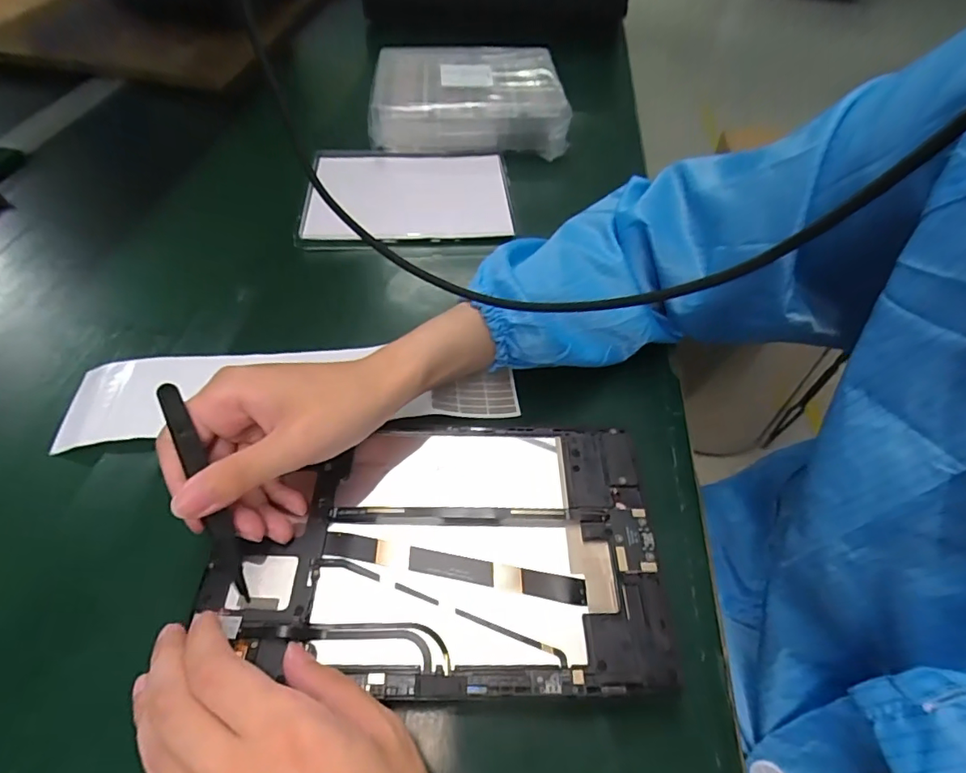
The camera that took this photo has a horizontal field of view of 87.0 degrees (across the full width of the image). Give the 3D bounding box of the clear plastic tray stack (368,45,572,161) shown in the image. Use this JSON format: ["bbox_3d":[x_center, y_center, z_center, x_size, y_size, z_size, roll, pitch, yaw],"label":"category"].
[{"bbox_3d":[-0.018,-0.342,0.601,0.219,0.054,0.168,0,51,-3],"label":"clear plastic tray stack"}]

